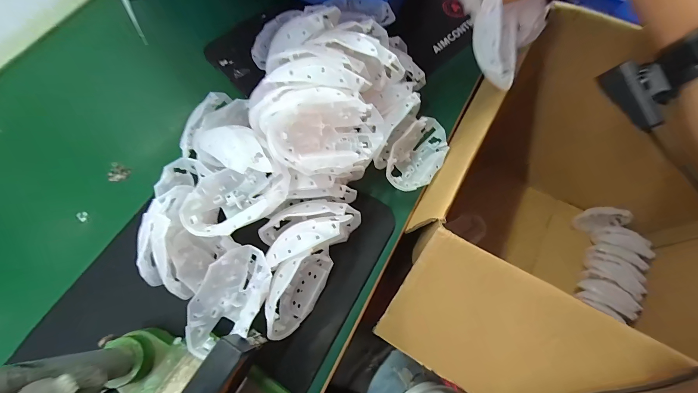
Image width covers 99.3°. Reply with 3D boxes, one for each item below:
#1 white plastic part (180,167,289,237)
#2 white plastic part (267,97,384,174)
[{"bbox_3d":[-0.120,0.003,0.328,0.113,0.033,0.070,-26,71,-11],"label":"white plastic part"},{"bbox_3d":[-0.020,-0.065,0.308,0.117,0.053,0.069,-10,69,-5],"label":"white plastic part"}]

